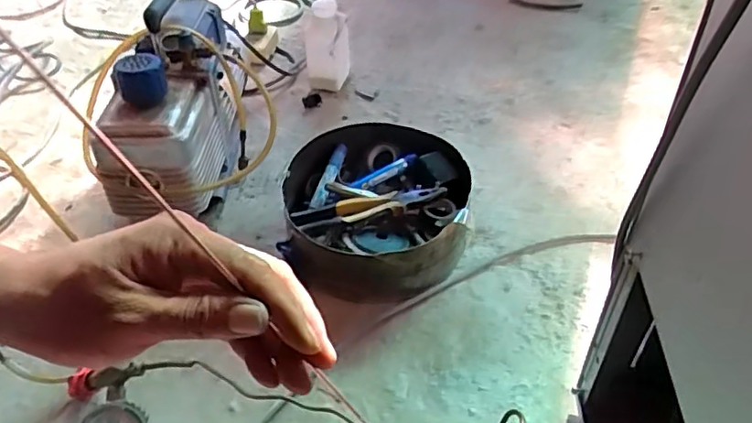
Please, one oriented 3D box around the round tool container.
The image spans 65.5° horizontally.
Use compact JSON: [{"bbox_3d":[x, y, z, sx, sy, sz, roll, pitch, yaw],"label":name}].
[{"bbox_3d":[0.000,-0.001,0.767,0.225,0.096,0.235,-1,44,1],"label":"round tool container"}]

